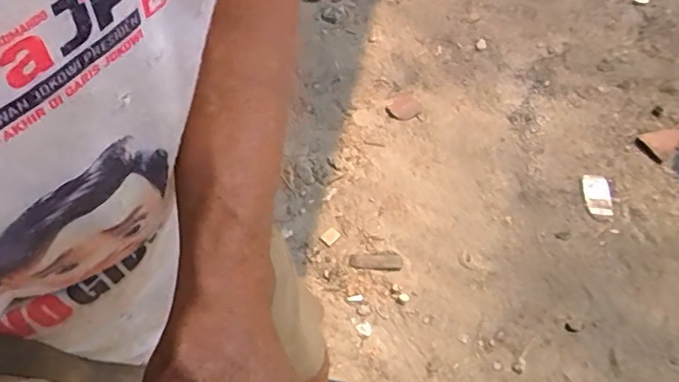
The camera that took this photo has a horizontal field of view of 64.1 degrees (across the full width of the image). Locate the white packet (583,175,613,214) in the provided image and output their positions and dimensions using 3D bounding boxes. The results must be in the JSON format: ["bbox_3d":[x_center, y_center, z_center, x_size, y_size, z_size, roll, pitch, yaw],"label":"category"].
[{"bbox_3d":[0.673,0.009,1.415,0.069,0.013,0.115,1,61,-1],"label":"white packet"}]

